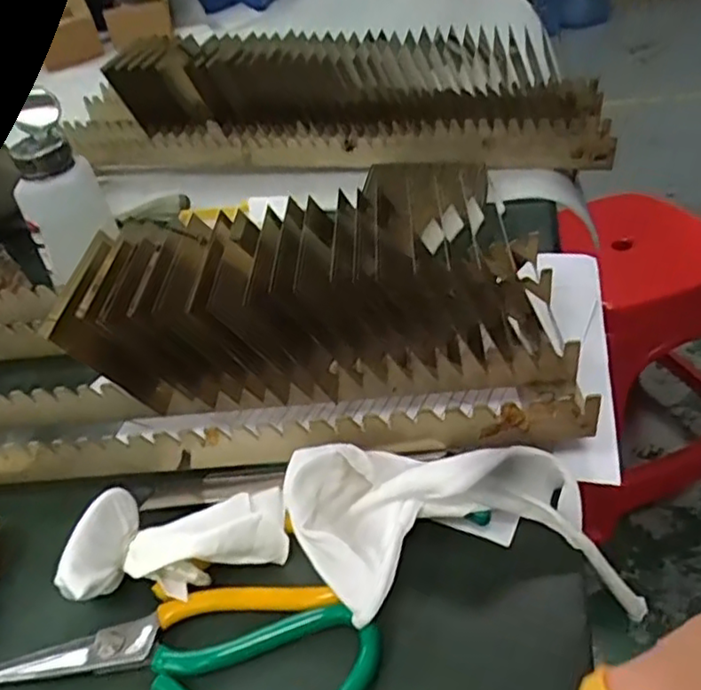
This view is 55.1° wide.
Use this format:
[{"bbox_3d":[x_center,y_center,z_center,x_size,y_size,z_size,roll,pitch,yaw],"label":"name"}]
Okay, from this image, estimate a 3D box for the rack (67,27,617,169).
[{"bbox_3d":[-0.027,-0.251,0.671,0.536,0.102,0.163,2,42,10],"label":"rack"}]

